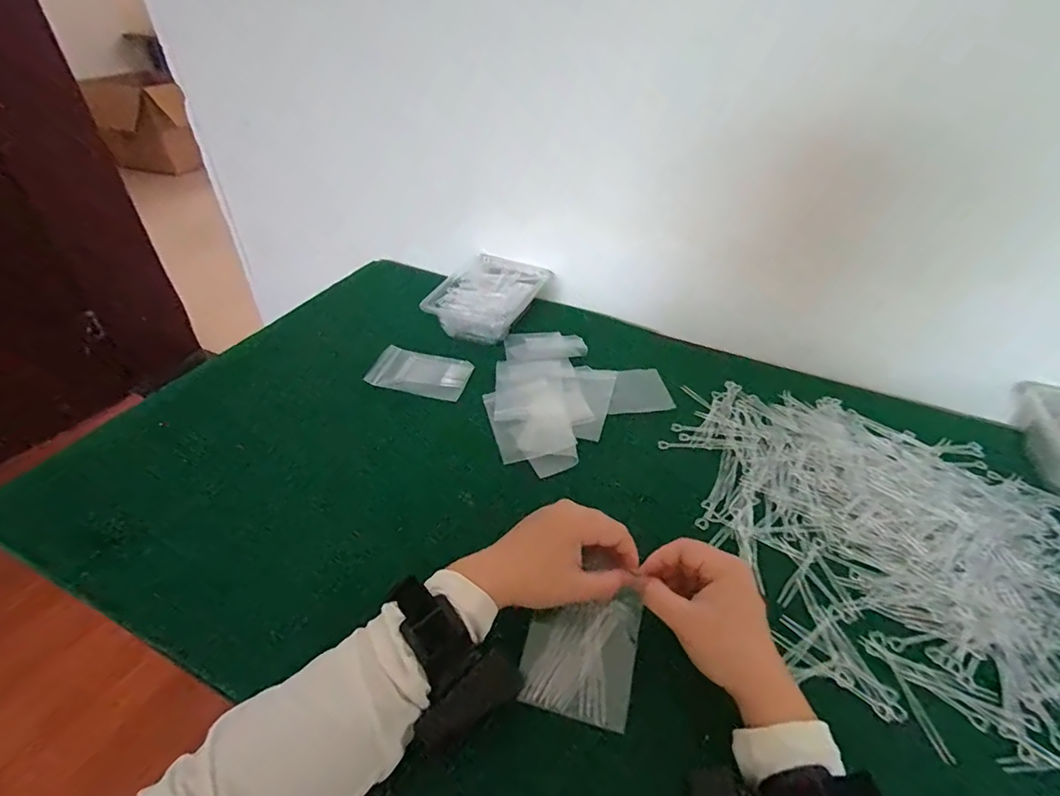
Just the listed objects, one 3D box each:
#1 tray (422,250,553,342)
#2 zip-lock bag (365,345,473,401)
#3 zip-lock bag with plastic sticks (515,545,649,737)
[{"bbox_3d":[-0.057,-0.145,0.750,0.134,0.049,0.185,16,43,16],"label":"tray"},{"bbox_3d":[-0.139,-0.034,0.653,0.120,0.014,0.079,7,41,7],"label":"zip-lock bag"},{"bbox_3d":[0.040,0.181,0.384,0.078,0.010,0.103,10,58,11],"label":"zip-lock bag with plastic sticks"}]

